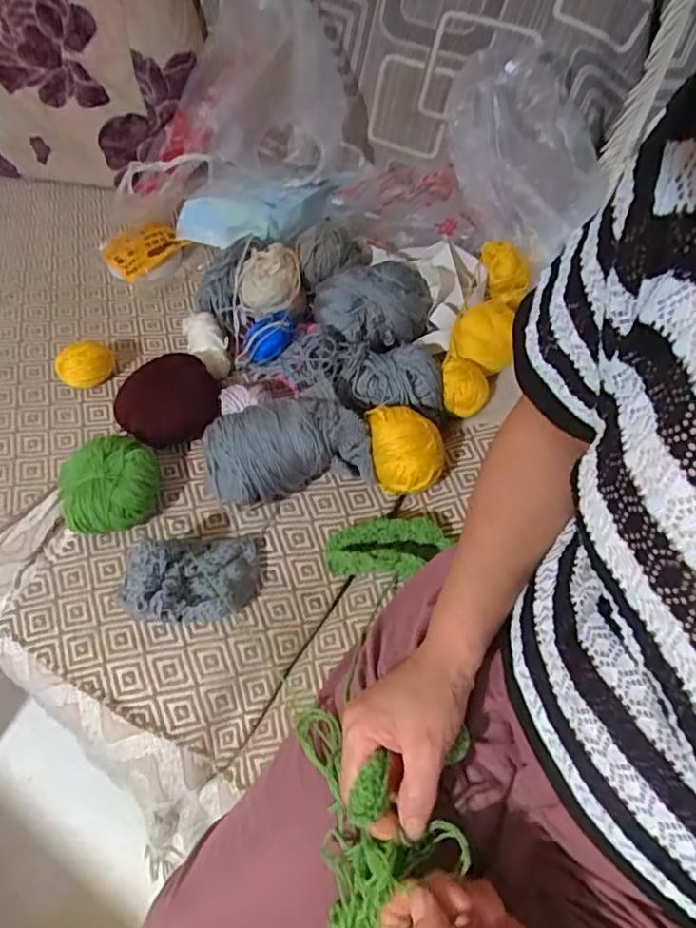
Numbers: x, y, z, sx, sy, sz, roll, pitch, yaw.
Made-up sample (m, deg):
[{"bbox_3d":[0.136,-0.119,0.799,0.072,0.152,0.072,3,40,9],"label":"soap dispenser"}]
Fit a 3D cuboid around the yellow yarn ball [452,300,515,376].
[{"bbox_3d":[0.152,-0.143,0.660,0.070,0.057,0.060,3,54,5],"label":"yellow yarn ball"}]

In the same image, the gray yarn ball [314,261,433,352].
[{"bbox_3d":[0.033,-0.181,0.675,0.138,0.061,0.084,-9,54,-3],"label":"gray yarn ball"}]

